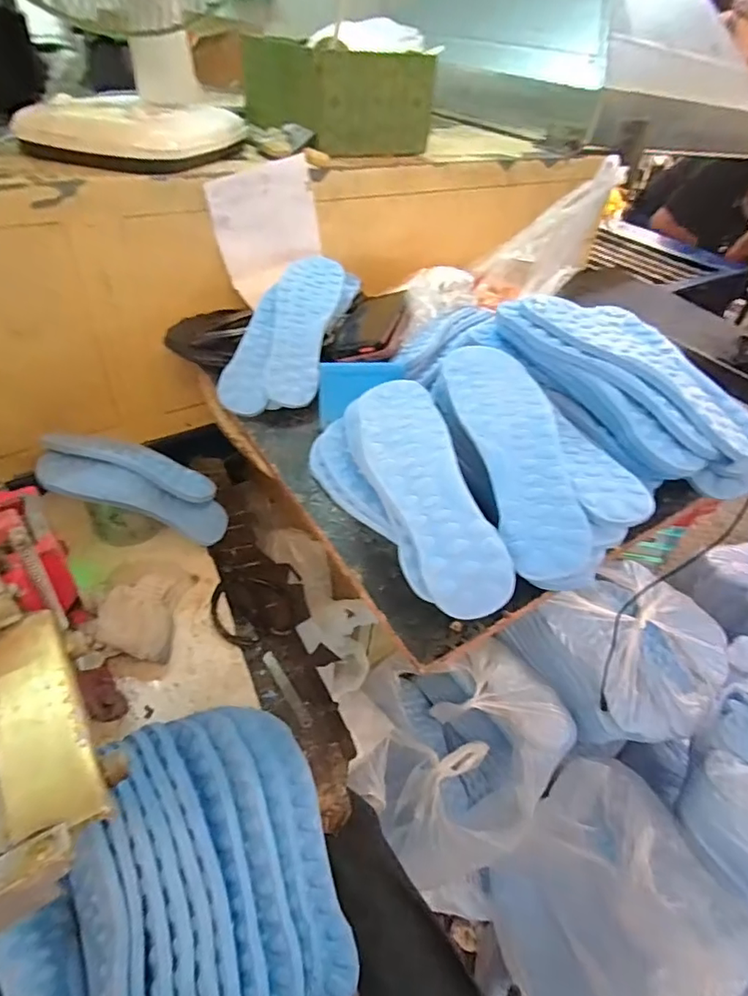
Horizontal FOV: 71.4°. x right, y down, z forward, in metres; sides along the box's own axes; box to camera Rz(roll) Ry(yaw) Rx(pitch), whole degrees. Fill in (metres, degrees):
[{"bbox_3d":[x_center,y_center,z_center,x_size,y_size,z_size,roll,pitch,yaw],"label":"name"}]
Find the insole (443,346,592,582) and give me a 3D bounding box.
[{"bbox_3d":[0.123,-0.048,0.452,0.078,0.013,0.248,-18,54,5],"label":"insole"}]

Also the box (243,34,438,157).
[{"bbox_3d":[-0.066,-0.640,0.818,0.187,0.109,0.289,-19,49,-25],"label":"box"}]

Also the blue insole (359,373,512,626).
[{"bbox_3d":[0.040,-0.016,0.448,0.076,0.031,0.249,-14,52,-6],"label":"blue insole"}]

